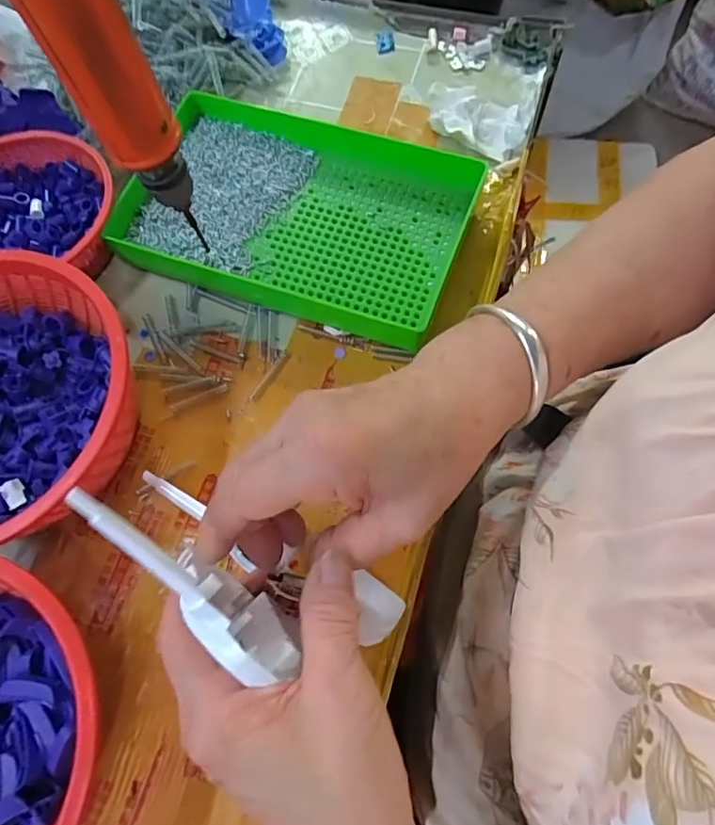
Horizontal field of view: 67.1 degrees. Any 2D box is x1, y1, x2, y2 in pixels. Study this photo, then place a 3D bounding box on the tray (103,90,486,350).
[{"bbox_3d":[-0.046,-0.145,0.386,0.234,0.029,0.146,18,70,10],"label":"tray"}]

